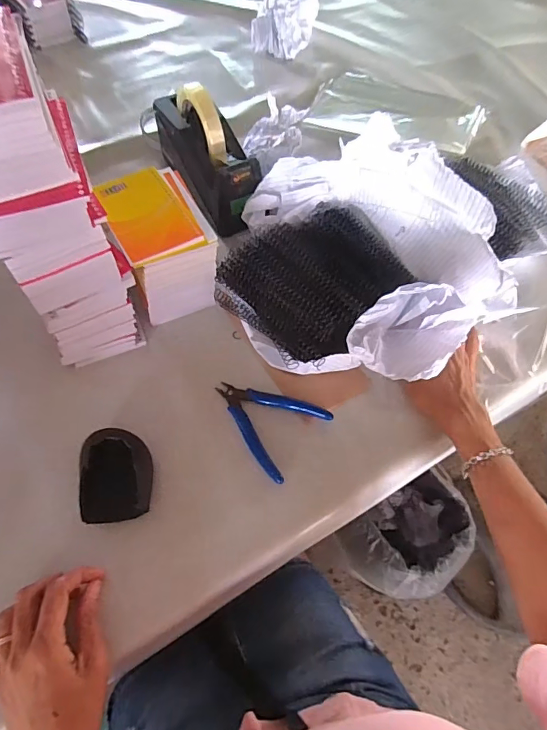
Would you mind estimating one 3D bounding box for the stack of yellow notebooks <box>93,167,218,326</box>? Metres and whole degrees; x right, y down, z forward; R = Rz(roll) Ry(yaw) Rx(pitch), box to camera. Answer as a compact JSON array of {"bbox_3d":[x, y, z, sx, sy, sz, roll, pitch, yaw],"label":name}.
[{"bbox_3d":[-0.128,-0.139,0.521,0.096,0.109,0.137,-21,62,-13],"label":"stack of yellow notebooks"}]

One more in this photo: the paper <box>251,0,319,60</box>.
[{"bbox_3d":[0.017,-0.628,0.821,0.117,0.082,0.082,7,60,3],"label":"paper"}]

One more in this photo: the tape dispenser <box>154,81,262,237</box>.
[{"bbox_3d":[-0.085,-0.277,0.579,0.080,0.114,0.204,-25,63,-15],"label":"tape dispenser"}]

